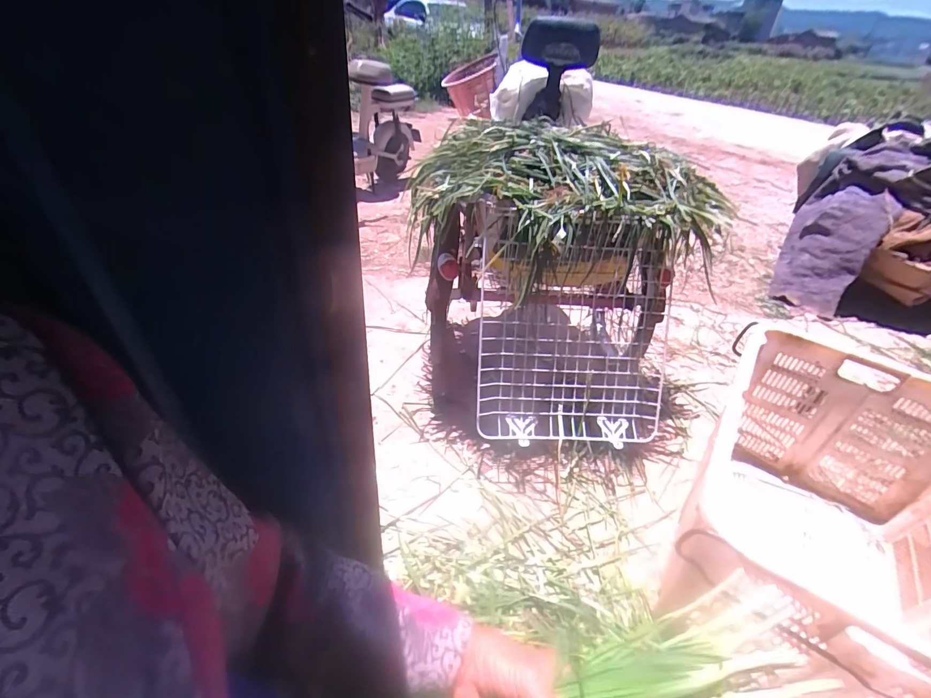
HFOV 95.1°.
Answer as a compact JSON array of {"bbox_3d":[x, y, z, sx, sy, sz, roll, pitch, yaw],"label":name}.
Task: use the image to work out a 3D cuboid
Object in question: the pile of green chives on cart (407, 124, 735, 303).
[{"bbox_3d":[0.249,-0.344,0.997,0.712,0.241,0.376,6,37,0],"label":"pile of green chives on cart"}]

